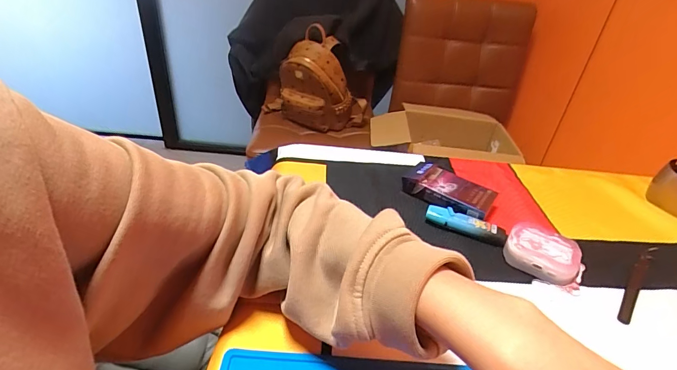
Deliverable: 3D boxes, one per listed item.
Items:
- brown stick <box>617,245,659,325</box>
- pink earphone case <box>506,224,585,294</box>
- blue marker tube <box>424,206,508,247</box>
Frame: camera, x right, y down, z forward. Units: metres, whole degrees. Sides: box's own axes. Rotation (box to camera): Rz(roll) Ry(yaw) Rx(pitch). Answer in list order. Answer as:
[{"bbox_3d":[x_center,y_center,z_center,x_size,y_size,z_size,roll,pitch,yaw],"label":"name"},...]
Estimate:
[{"bbox_3d":[0.294,0.090,0.376,0.013,0.013,0.132,31,42,31],"label":"brown stick"},{"bbox_3d":[0.202,0.069,0.378,0.071,0.028,0.047,22,38,21],"label":"pink earphone case"},{"bbox_3d":[0.137,0.043,0.416,0.083,0.016,0.021,18,37,16],"label":"blue marker tube"}]

